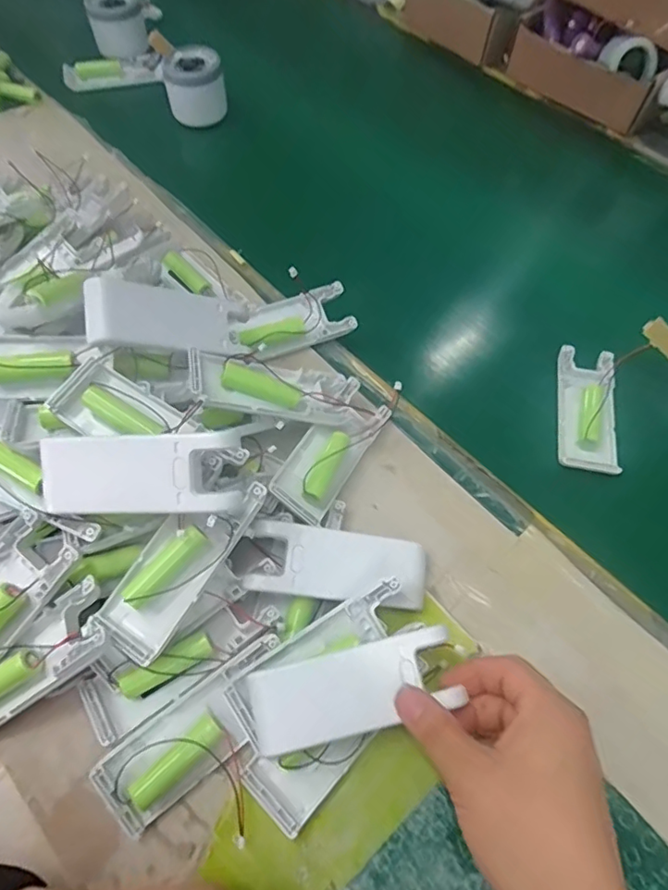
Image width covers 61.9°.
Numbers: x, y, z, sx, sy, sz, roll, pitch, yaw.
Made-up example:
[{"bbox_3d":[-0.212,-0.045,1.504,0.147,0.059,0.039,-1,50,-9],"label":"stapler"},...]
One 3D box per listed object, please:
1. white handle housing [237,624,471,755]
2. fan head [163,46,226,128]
[{"bbox_3d":[0.008,0.118,0.267,0.101,0.011,0.039,-18,64,-3],"label":"white handle housing"},{"bbox_3d":[-0.142,-0.362,0.564,0.058,0.052,0.049,-14,61,-10],"label":"fan head"}]

